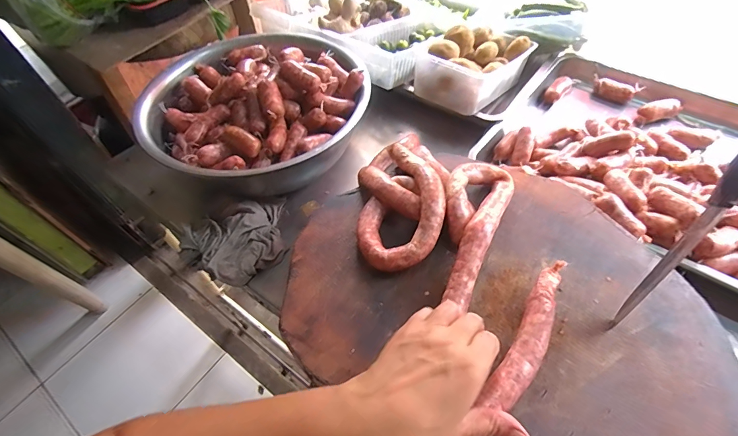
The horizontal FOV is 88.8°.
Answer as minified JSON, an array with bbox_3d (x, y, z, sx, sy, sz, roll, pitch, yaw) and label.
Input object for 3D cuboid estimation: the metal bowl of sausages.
[{"bbox_3d":[-0.193,-0.187,0.636,0.336,0.122,0.353,-3,54,4],"label":"metal bowl of sausages"}]

